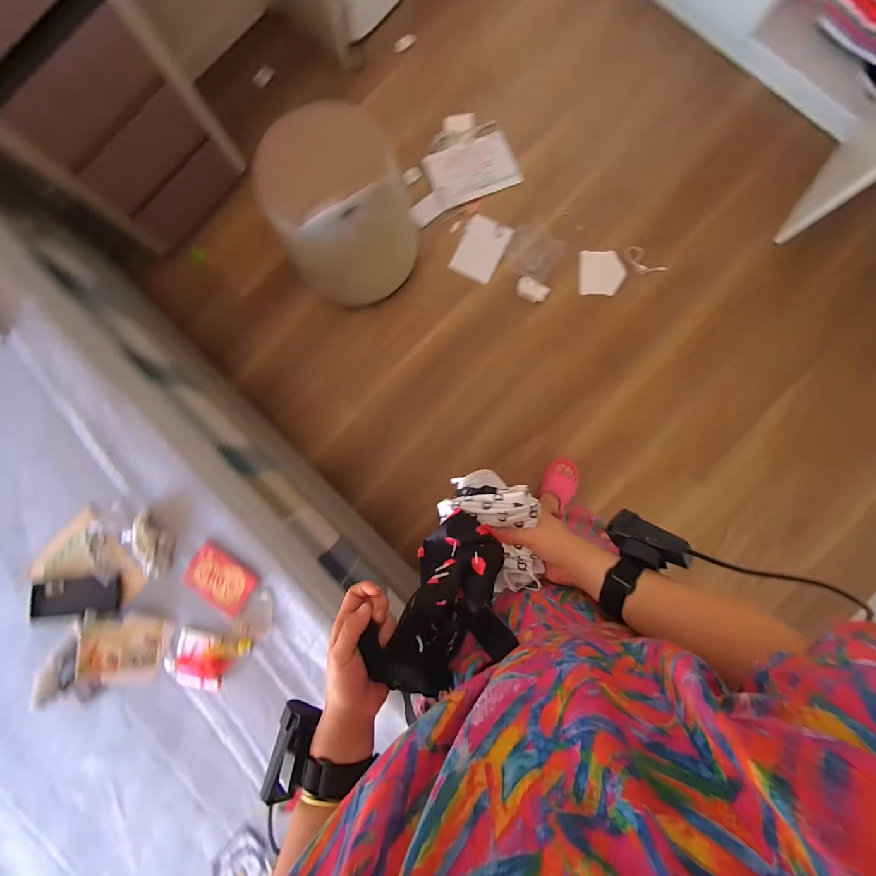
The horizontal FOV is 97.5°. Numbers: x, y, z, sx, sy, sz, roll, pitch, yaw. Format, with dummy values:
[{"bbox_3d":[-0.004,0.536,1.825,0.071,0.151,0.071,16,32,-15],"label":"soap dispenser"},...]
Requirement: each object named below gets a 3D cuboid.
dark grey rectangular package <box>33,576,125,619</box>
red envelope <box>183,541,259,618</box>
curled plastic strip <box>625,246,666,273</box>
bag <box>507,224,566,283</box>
[{"bbox_3d":[-0.646,0.286,0.694,0.153,0.025,0.061,-7,86,0],"label":"dark grey rectangular package"},{"bbox_3d":[-0.397,0.257,0.700,0.119,0.012,0.087,37,84,4],"label":"red envelope"},{"bbox_3d":[0.714,-0.613,1.343,0.146,0.012,0.063,45,106,6],"label":"curled plastic strip"},{"bbox_3d":[0.330,-0.648,1.344,0.173,0.025,0.174,29,84,3],"label":"bag"}]

